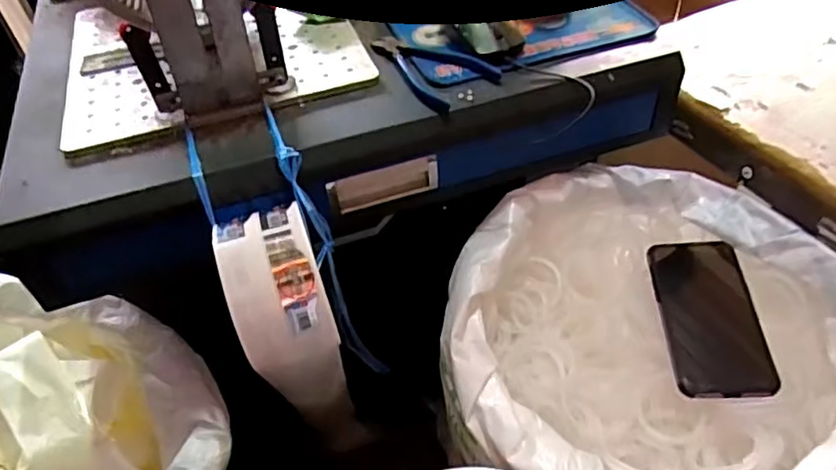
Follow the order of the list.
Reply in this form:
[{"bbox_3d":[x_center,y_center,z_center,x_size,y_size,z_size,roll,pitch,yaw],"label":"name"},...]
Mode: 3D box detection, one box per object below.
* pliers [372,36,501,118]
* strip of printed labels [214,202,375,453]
[{"bbox_3d":[0.008,-0.166,0.594,0.079,0.013,0.138,-32,50,-24],"label":"pliers"},{"bbox_3d":[-0.103,0.120,0.561,0.074,0.306,0.091,-16,45,-9],"label":"strip of printed labels"}]

